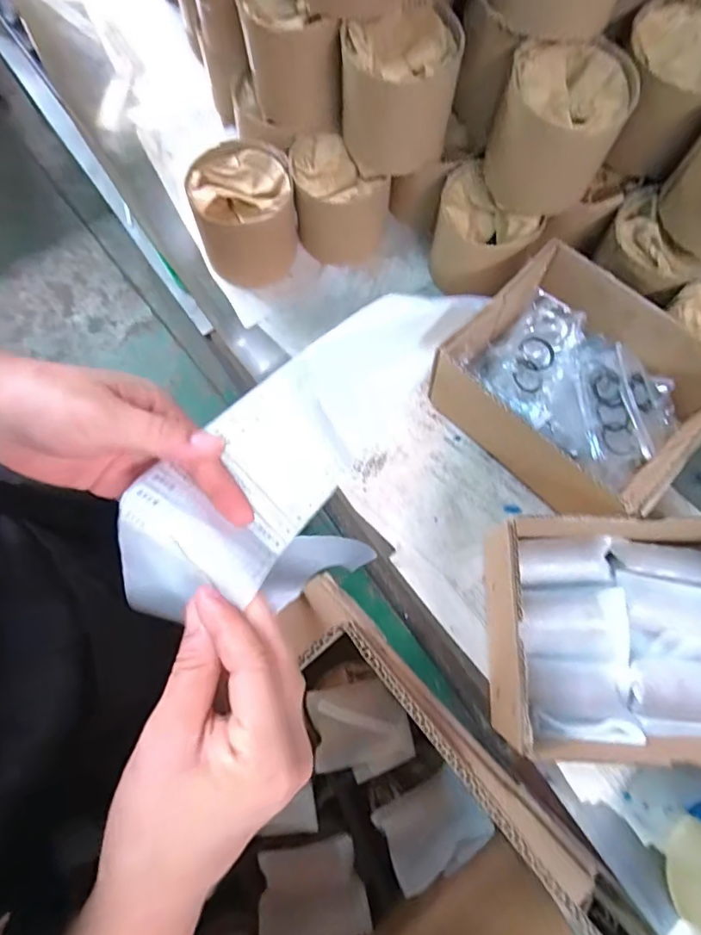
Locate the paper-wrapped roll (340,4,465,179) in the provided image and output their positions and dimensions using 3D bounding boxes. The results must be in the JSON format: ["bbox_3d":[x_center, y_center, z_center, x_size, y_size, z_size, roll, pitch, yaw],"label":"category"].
[{"bbox_3d":[0.039,-0.314,0.426,0.092,0.085,0.090,-8,75,-1],"label":"paper-wrapped roll"}]

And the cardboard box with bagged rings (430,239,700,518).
[{"bbox_3d":[0.181,-0.062,0.425,0.164,0.101,0.181,-44,78,-10],"label":"cardboard box with bagged rings"}]

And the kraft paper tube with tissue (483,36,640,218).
[{"bbox_3d":[0.165,-0.272,0.412,0.089,0.084,0.092,0,75,1],"label":"kraft paper tube with tissue"}]

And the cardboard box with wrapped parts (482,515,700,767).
[{"bbox_3d":[0.207,0.125,0.373,0.201,0.089,0.161,1,75,1],"label":"cardboard box with wrapped parts"}]

